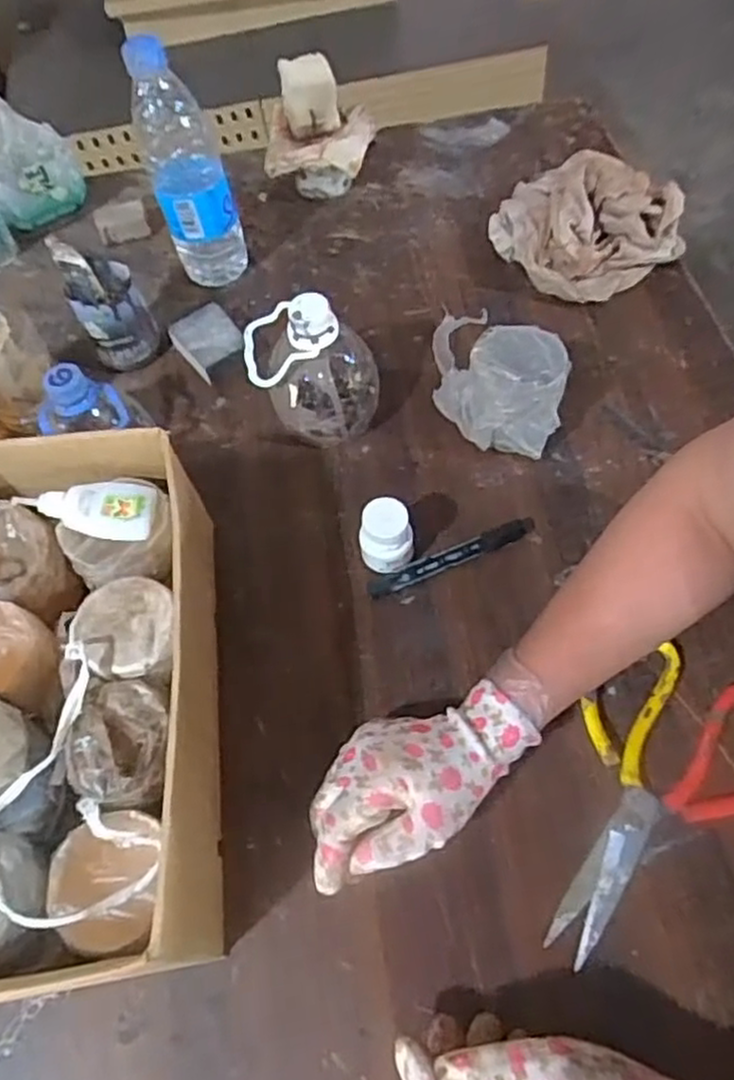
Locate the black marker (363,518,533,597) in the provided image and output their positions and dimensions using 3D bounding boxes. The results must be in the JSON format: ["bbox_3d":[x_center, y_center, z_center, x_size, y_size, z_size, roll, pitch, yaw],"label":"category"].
[{"bbox_3d":[0.065,0.012,0.551,0.137,0.017,0.017,-21,61,-9],"label":"black marker"}]

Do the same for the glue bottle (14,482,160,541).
[{"bbox_3d":[-0.189,-0.017,0.494,0.088,0.034,0.038,-4,60,1],"label":"glue bottle"}]

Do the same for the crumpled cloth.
[{"bbox_3d":[0.218,-0.311,0.691,0.177,0.066,0.140,-22,61,-10],"label":"crumpled cloth"}]

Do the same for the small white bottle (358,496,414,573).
[{"bbox_3d":[0.015,-0.001,0.542,0.039,0.060,0.034,-1,60,3],"label":"small white bottle"}]

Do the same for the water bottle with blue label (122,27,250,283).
[{"bbox_3d":[-0.166,-0.347,0.670,0.073,0.215,0.079,-14,60,-5],"label":"water bottle with blue label"}]

